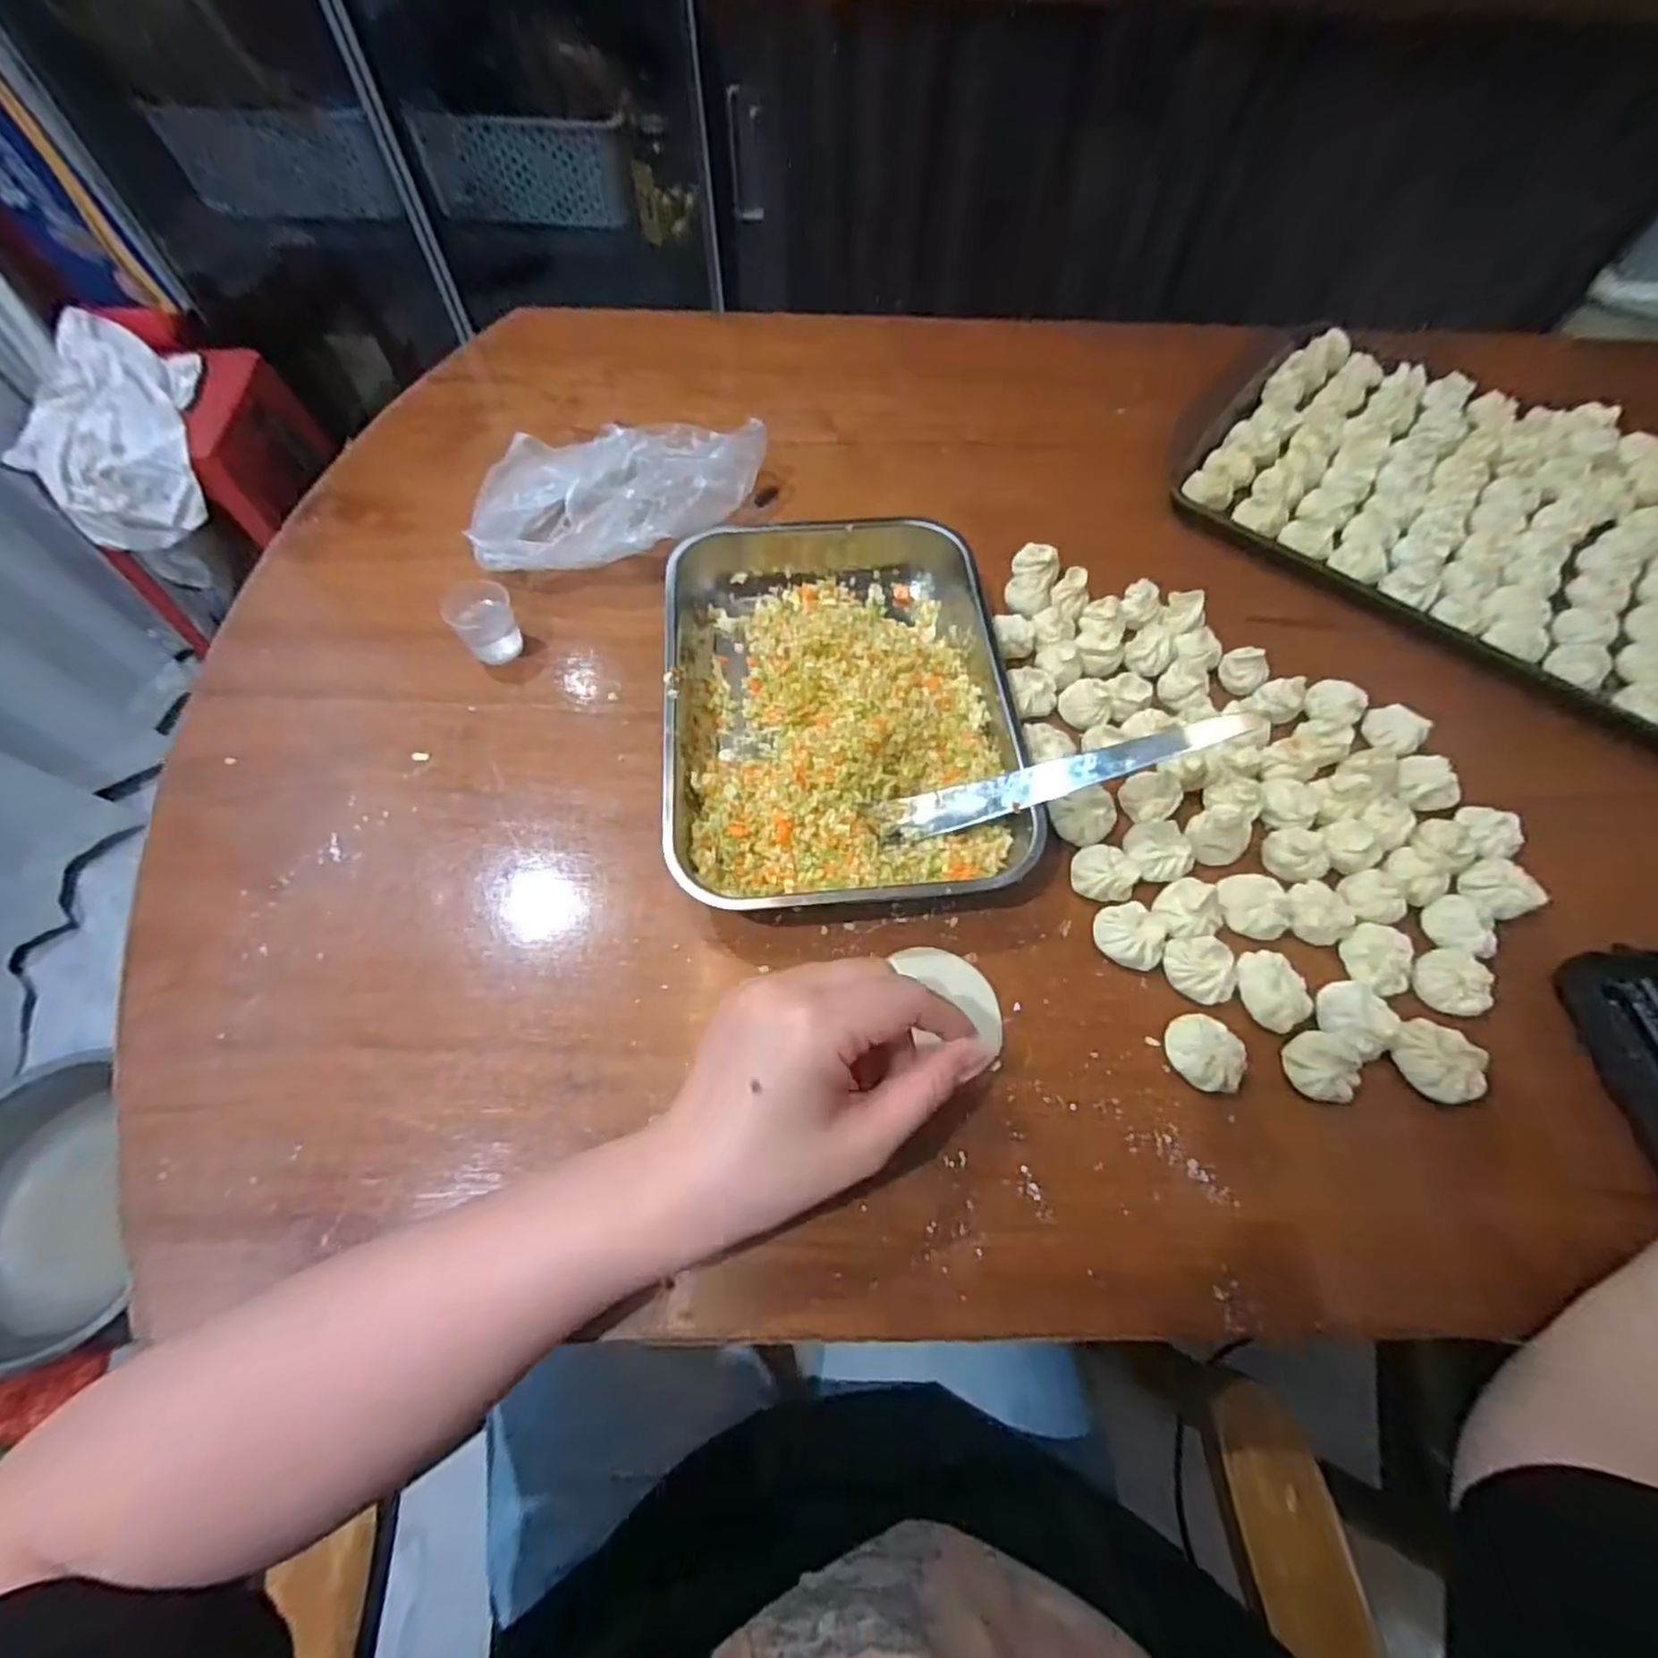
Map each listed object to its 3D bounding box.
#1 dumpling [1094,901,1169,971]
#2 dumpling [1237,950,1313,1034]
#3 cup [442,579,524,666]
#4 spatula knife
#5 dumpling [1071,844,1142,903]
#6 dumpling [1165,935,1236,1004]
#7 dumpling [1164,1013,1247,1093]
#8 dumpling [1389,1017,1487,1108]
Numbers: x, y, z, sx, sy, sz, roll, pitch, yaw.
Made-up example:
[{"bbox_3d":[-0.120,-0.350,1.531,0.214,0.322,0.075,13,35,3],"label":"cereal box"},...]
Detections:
[{"bbox_3d":[0.150,0.053,0.349,0.029,0.016,0.034,-31,67,-16],"label":"dumpling"},{"bbox_3d":[0.214,0.077,0.339,0.028,0.012,0.037,-15,64,-9],"label":"dumpling"},{"bbox_3d":[-0.206,-0.125,0.422,0.036,0.032,0.036,1,62,-1],"label":"cup"},{"bbox_3d":[0.115,-0.027,0.347,0.173,0.008,0.024,-17,53,16],"label":"spatula knife"},{"bbox_3d":[0.142,0.024,0.363,0.027,0.018,0.031,-40,70,-20],"label":"dumpling"},{"bbox_3d":[0.181,0.068,0.342,0.032,0.016,0.028,16,63,7],"label":"dumpling"},{"bbox_3d":[0.174,0.104,0.325,0.035,0.016,0.027,40,68,18],"label":"dumpling"},{"bbox_3d":[0.281,0.107,0.323,0.028,0.019,0.037,-21,65,-12],"label":"dumpling"}]

